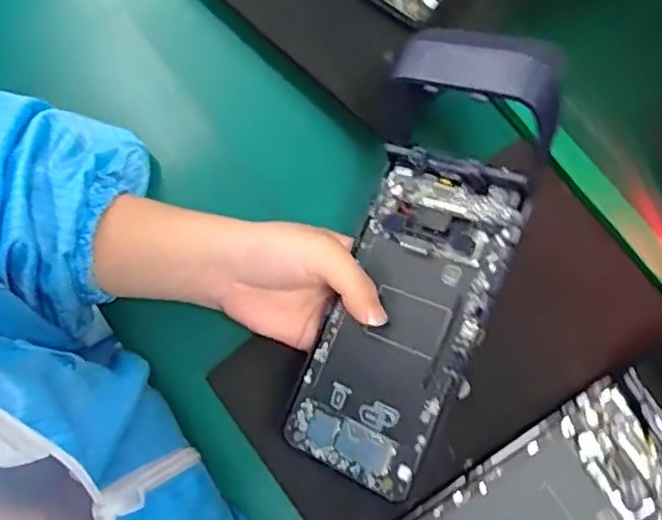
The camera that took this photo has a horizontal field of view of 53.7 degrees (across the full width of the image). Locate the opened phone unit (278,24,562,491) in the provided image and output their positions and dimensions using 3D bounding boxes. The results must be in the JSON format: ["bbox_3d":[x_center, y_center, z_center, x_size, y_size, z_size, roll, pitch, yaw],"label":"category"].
[{"bbox_3d":[0.044,0.000,0.319,0.074,0.048,0.215,19,93,5],"label":"opened phone unit"}]

